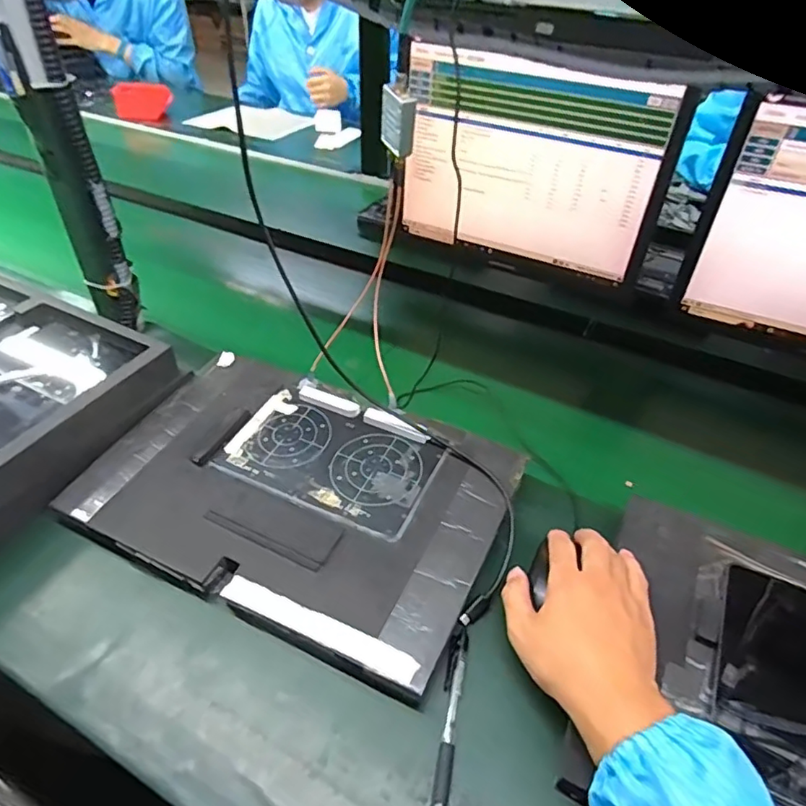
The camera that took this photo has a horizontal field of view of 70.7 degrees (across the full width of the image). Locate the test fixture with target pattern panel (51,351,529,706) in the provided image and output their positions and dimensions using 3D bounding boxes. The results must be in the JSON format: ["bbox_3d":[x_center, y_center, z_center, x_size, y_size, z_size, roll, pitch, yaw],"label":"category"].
[{"bbox_3d":[-0.104,0.081,0.559,0.385,0.025,0.257,20,49,16],"label":"test fixture with target pattern panel"}]

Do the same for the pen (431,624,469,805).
[{"bbox_3d":[0.035,0.236,0.427,0.014,0.006,0.141,10,47,7],"label":"pen"}]

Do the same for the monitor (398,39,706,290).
[{"bbox_3d":[0.164,-0.305,0.743,0.346,0.237,0.044,19,45,18],"label":"monitor"}]

